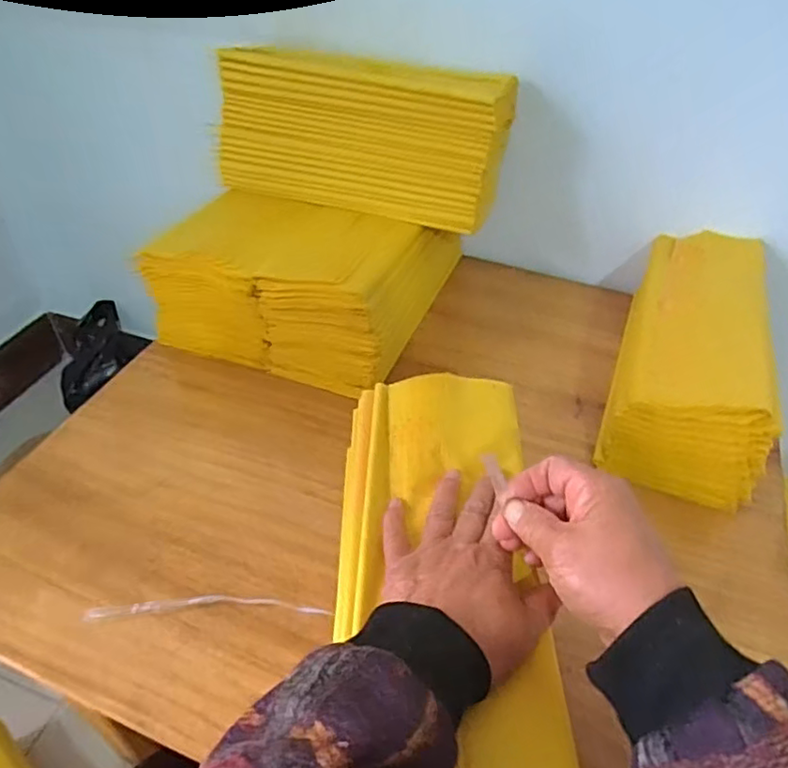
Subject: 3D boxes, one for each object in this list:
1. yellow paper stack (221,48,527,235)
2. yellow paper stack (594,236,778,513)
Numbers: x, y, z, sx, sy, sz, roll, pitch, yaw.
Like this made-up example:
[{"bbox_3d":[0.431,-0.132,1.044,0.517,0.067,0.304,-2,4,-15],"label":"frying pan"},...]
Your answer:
[{"bbox_3d":[-0.035,-0.296,0.726,0.330,0.159,0.115,16,26,14],"label":"yellow paper stack"},{"bbox_3d":[0.312,-0.037,0.639,0.128,0.114,0.325,17,46,15],"label":"yellow paper stack"}]

